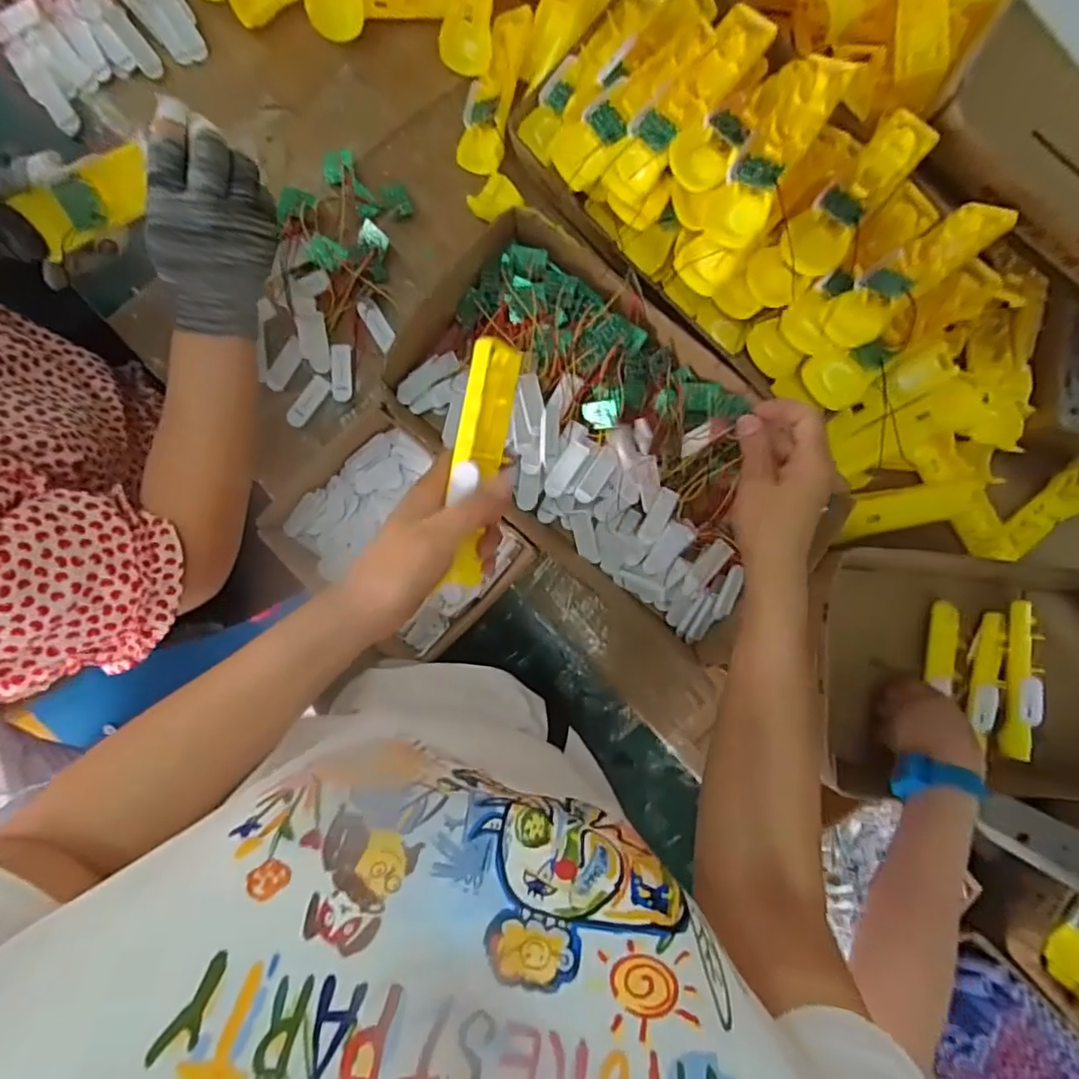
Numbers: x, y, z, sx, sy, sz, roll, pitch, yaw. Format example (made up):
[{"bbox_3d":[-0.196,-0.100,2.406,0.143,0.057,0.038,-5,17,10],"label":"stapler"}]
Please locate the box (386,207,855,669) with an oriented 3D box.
[{"bbox_3d":[0.073,-0.094,0.586,0.420,0.103,0.220,38,87,-4],"label":"box"}]

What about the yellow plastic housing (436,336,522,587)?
[{"bbox_3d":[-0.040,-0.047,0.392,0.032,0.036,0.164,8,101,-5],"label":"yellow plastic housing"}]

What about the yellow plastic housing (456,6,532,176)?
[{"bbox_3d":[-0.047,-0.457,0.594,0.047,0.026,0.159,13,89,-5],"label":"yellow plastic housing"}]

